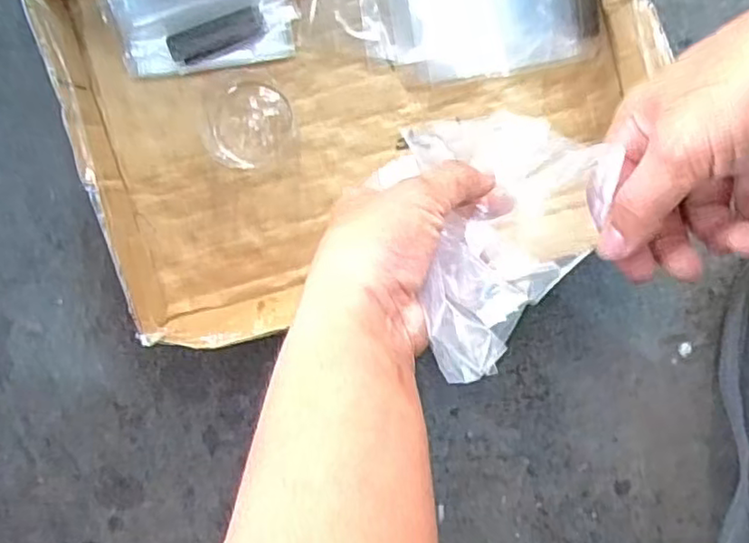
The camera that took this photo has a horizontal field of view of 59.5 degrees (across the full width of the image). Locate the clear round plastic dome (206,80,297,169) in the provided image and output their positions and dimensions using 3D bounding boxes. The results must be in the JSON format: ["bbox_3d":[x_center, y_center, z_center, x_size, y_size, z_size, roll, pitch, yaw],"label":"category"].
[{"bbox_3d":[-0.082,-0.095,0.424,0.055,0.021,0.056,0,99,0],"label":"clear round plastic dome"}]

